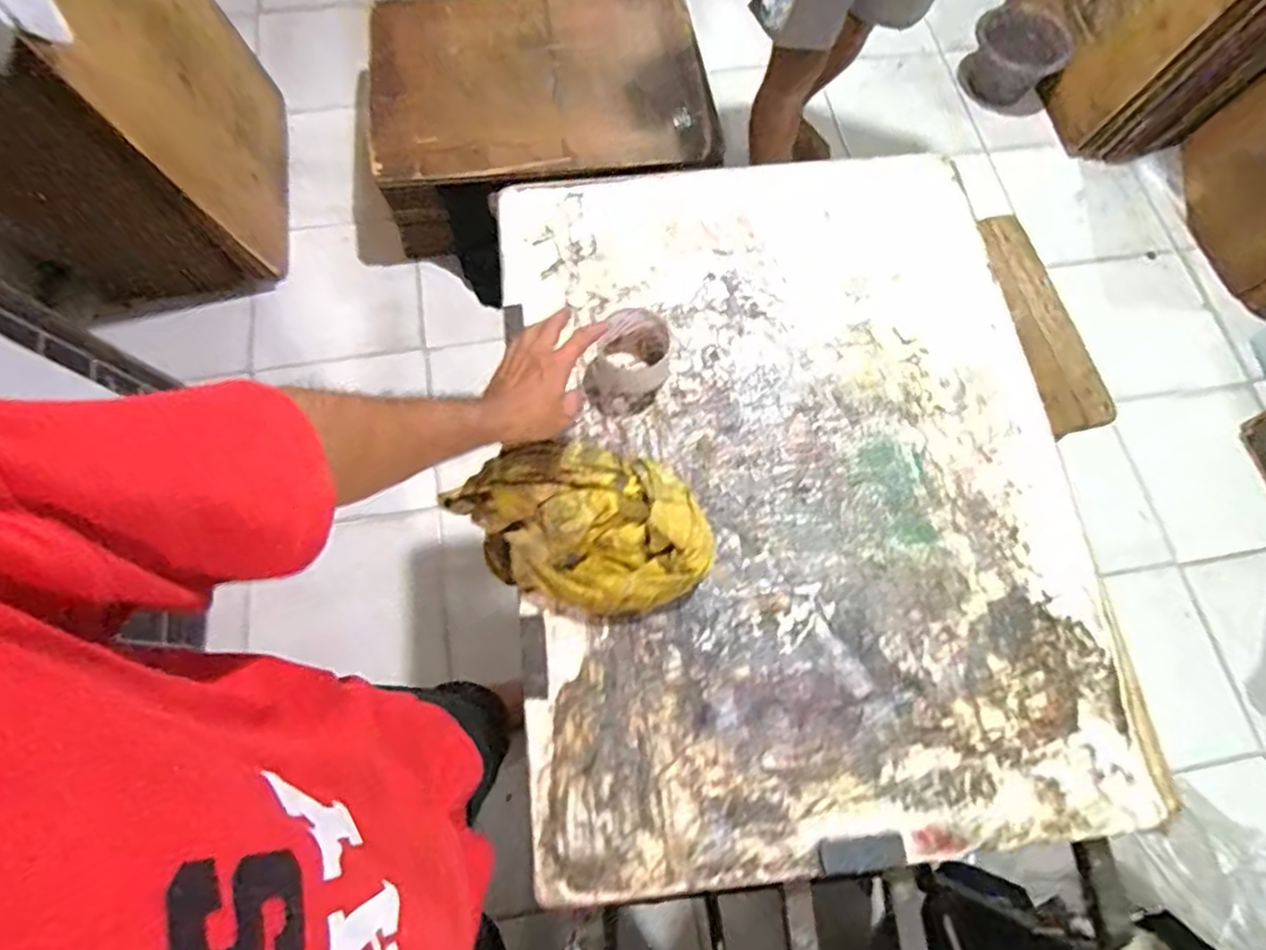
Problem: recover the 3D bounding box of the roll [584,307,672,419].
[{"bbox_3d":[-0.002,-0.128,0.762,0.084,0.044,0.117,23,71,6],"label":"roll"}]

